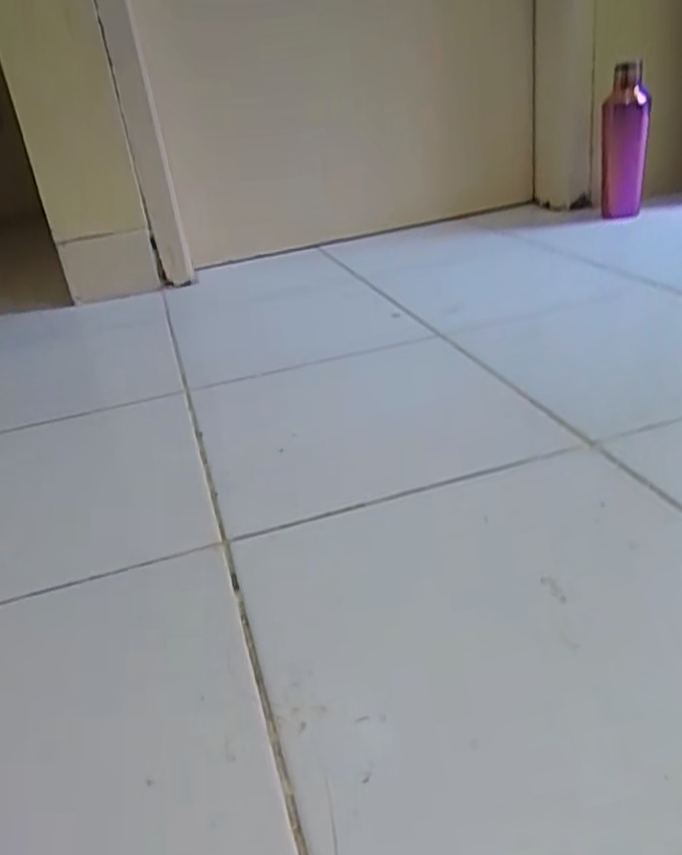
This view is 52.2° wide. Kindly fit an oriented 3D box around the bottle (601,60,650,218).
[{"bbox_3d":[0.464,-0.459,1.139,0.069,0.225,0.056,3,28,20],"label":"bottle"}]

